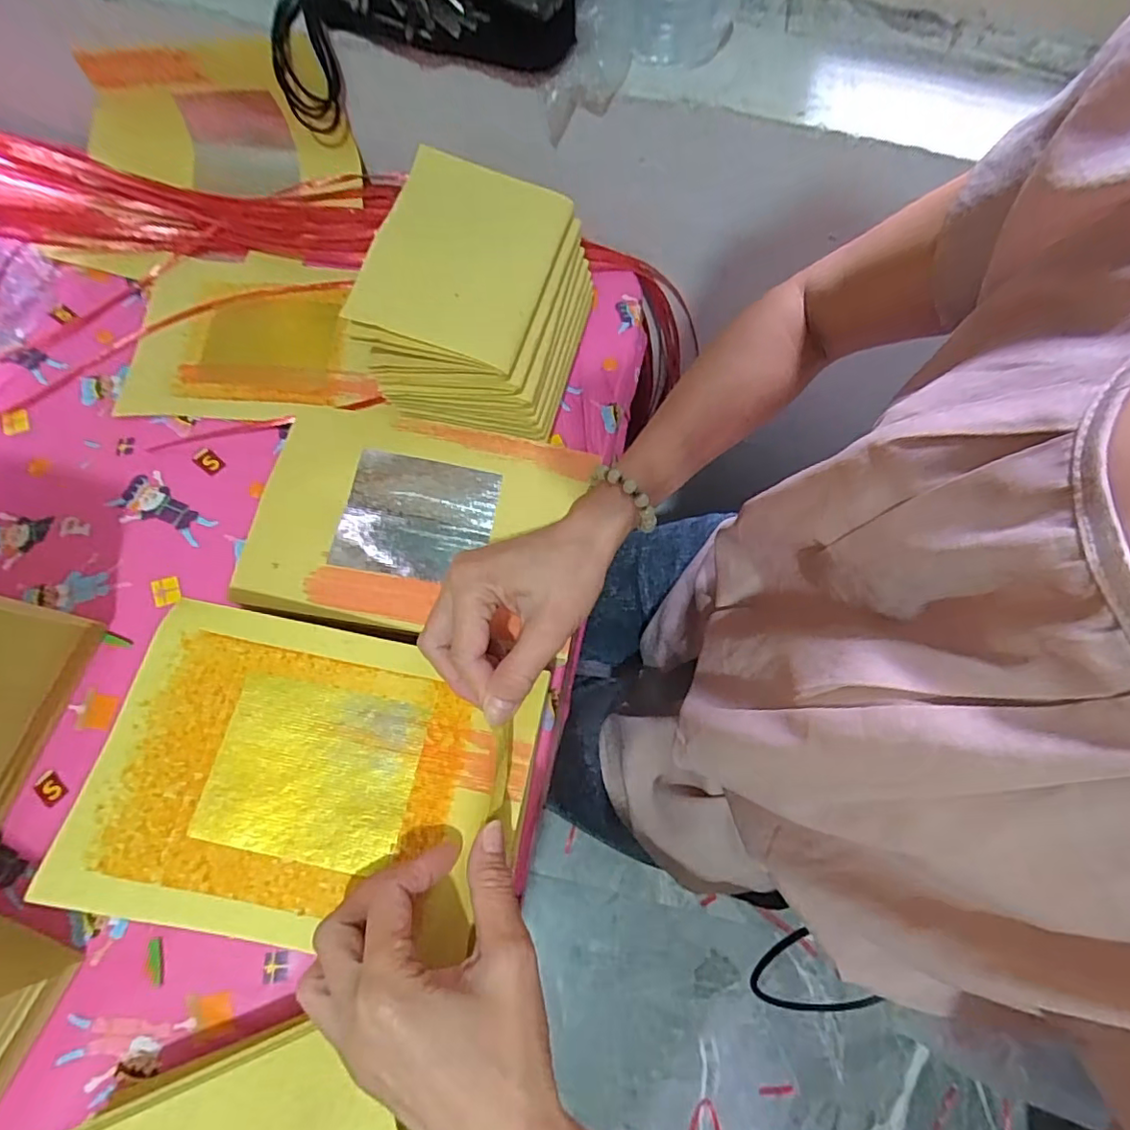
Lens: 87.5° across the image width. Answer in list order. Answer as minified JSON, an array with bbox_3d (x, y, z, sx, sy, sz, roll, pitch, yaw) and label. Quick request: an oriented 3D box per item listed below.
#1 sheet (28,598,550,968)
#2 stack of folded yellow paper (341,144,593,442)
[{"bbox_3d":[-0.136,0.112,0.316,0.225,0.026,0.158,12,69,1],"label":"sheet"},{"bbox_3d":[-0.061,-0.195,0.425,0.141,0.107,0.165,13,69,2],"label":"stack of folded yellow paper"}]

